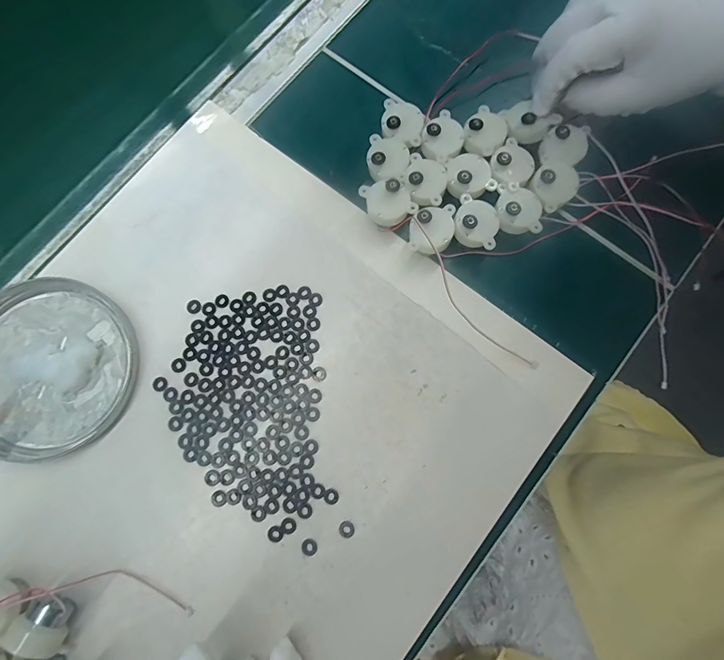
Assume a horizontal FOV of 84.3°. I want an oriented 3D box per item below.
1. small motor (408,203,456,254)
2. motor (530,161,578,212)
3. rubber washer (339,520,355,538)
[{"bbox_3d":[0.052,-0.072,0.300,0.032,0.029,0.035,-1,78,1],"label":"small motor"},{"bbox_3d":[0.144,-0.107,0.301,0.033,0.029,0.032,0,78,1],"label":"motor"},{"bbox_3d":[-0.010,0.137,0.273,0.011,0.004,0.011,0,78,1],"label":"rubber washer"}]

